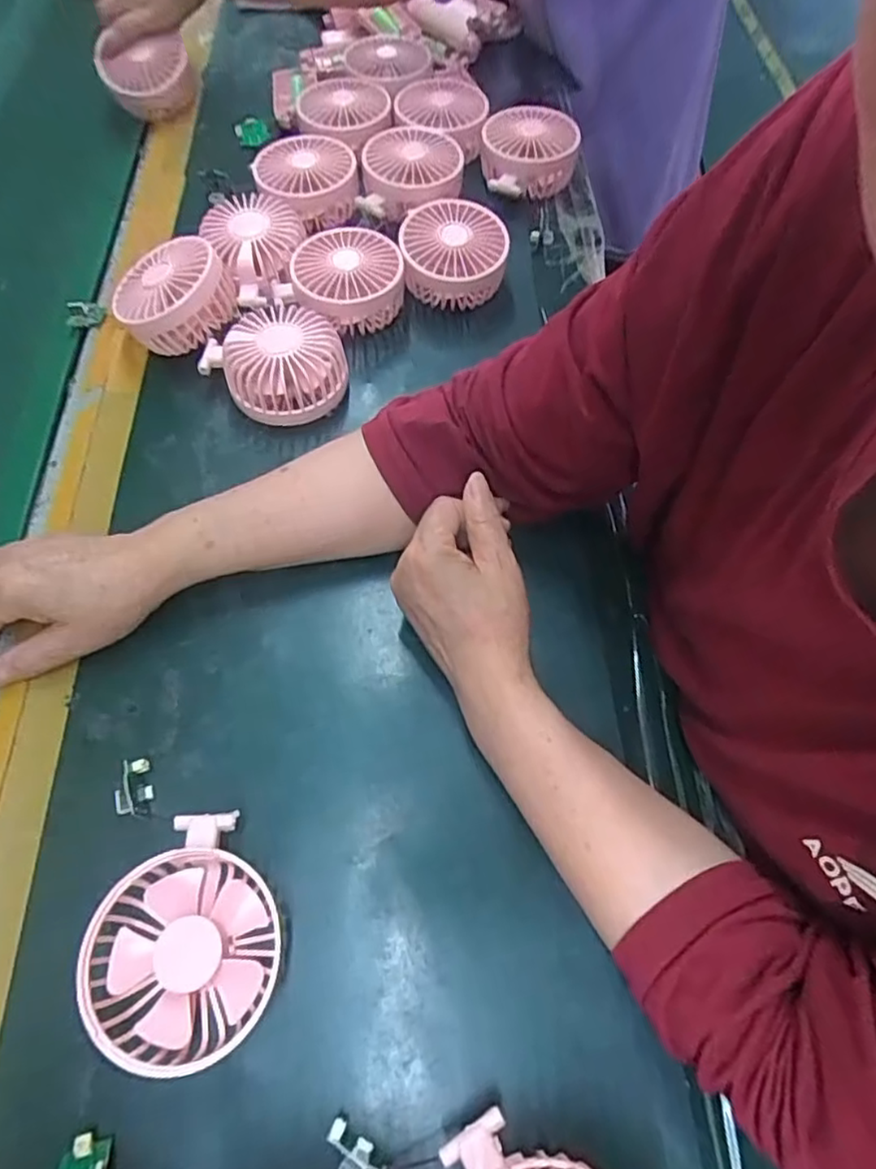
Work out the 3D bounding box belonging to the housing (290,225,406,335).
[{"bbox_3d":[-0.071,-0.244,0.513,0.085,0.041,0.085,-1,62,2],"label":"housing"}]

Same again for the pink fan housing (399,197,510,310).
[{"bbox_3d":[0.013,-0.276,0.538,0.086,0.046,0.092,3,63,-1],"label":"pink fan housing"}]

